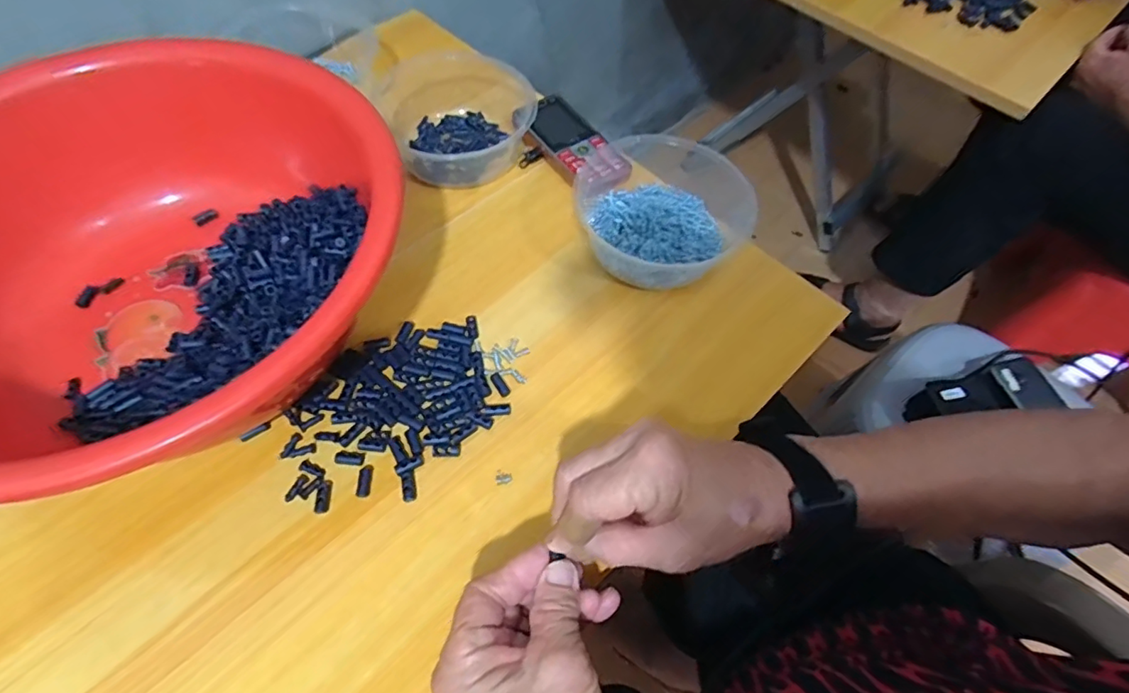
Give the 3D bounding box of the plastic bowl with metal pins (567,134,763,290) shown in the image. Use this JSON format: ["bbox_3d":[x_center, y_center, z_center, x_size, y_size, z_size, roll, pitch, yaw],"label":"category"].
[{"bbox_3d":[0.082,-0.118,0.465,0.151,0.056,0.146,1,60,-2],"label":"plastic bowl with metal pins"}]

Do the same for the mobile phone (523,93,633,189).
[{"bbox_3d":[0.007,-0.193,0.529,0.059,0.022,0.128,-32,66,-19],"label":"mobile phone"}]

